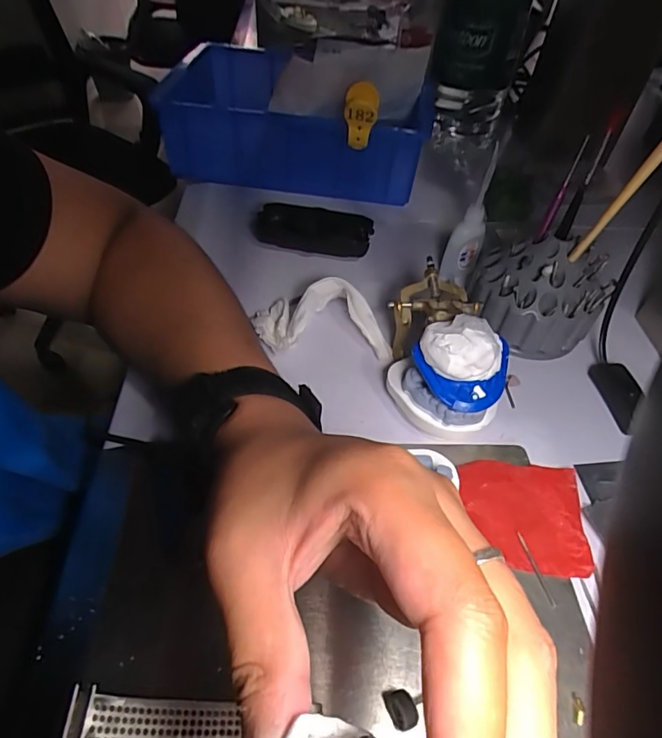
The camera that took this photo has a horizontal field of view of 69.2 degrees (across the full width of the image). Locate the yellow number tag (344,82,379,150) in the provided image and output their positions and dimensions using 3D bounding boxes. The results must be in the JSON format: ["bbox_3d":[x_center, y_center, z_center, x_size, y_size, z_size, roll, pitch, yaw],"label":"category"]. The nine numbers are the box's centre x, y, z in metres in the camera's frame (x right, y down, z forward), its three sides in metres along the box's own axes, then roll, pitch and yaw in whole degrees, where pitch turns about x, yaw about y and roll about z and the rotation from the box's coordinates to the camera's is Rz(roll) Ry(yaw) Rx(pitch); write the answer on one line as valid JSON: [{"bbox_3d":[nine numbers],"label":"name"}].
[{"bbox_3d":[0.030,-0.254,0.481,0.032,0.061,0.028,7,71,2],"label":"yellow number tag"}]

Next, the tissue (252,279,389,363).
[{"bbox_3d":[-0.008,-0.043,0.392,0.110,0.042,0.067,-1,49,-5],"label":"tissue"}]

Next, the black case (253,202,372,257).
[{"bbox_3d":[-0.017,-0.138,0.484,0.113,0.034,0.043,12,49,6],"label":"black case"}]

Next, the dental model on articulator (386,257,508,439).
[{"bbox_3d":[0.078,-0.017,0.346,0.066,0.081,0.120,1,49,-4],"label":"dental model on articulator"}]

